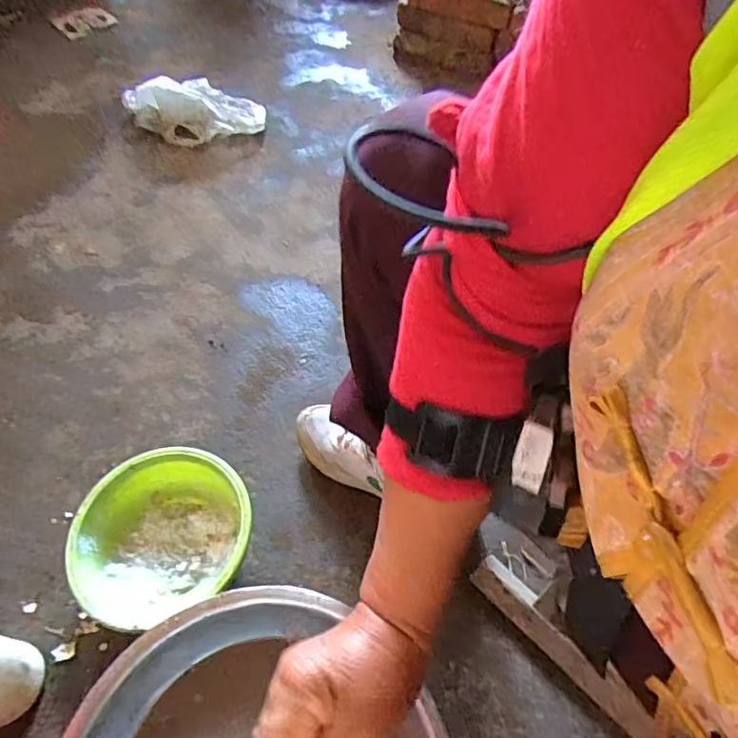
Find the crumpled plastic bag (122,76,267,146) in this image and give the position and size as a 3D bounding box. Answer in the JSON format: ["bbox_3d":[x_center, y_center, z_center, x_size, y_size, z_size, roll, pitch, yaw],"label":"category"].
[{"bbox_3d":[-0.350,-0.527,1.108,0.265,0.104,0.132,-5,57,-3],"label":"crumpled plastic bag"}]

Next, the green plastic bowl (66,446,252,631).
[{"bbox_3d":[-0.229,0.189,0.631,0.194,0.069,0.178,0,57,0],"label":"green plastic bowl"}]

